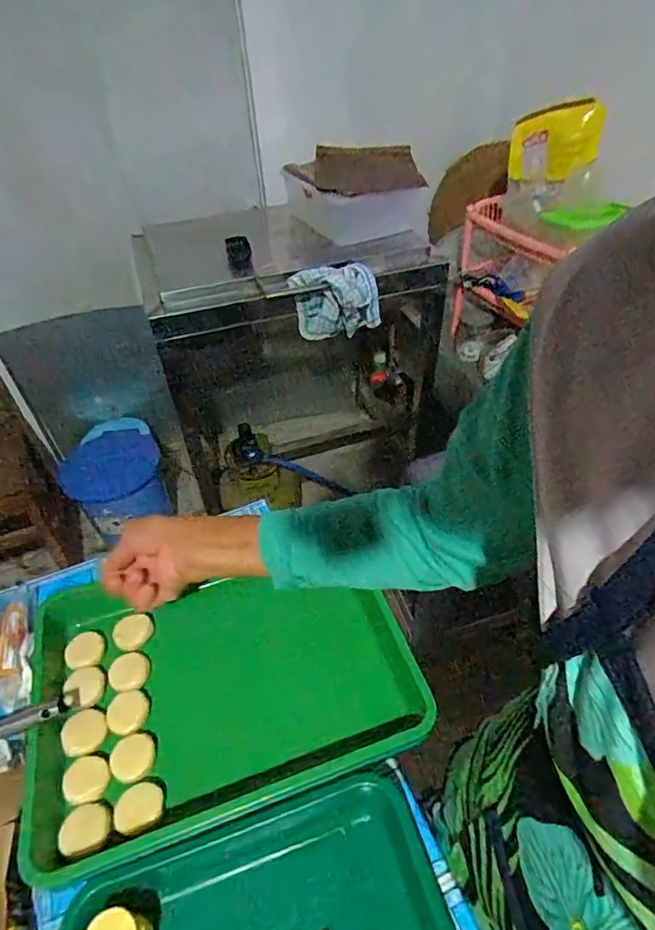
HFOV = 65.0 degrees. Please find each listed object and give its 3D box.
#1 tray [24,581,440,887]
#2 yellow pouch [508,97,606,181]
[{"bbox_3d":[-0.104,0.215,0.516,0.361,0.048,0.248,-15,45,-12],"label":"tray"},{"bbox_3d":[0.526,-0.745,1.189,0.190,0.157,0.047,12,30,22],"label":"yellow pouch"}]

